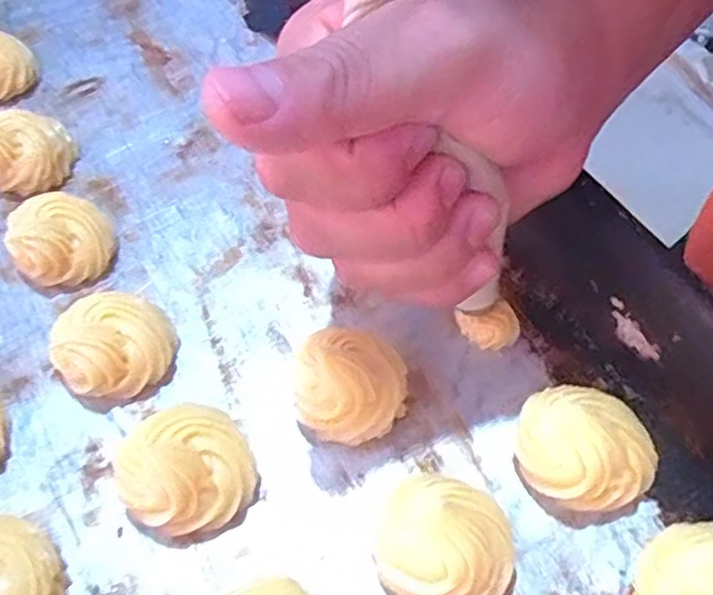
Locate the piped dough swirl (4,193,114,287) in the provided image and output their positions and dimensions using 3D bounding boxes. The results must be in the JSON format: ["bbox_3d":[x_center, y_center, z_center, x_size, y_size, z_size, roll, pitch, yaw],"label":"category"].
[{"bbox_3d":[-0.114,-0.024,0.266,0.034,0.022,0.034,-14,57,-6],"label":"piped dough swirl"}]

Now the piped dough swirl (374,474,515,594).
[{"bbox_3d":[0.025,0.069,0.195,0.038,0.023,0.037,-2,57,2],"label":"piped dough swirl"}]

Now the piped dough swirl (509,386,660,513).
[{"bbox_3d":[0.068,0.047,0.210,0.036,0.019,0.039,-2,57,2],"label":"piped dough swirl"}]

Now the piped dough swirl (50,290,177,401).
[{"bbox_3d":[-0.084,0.016,0.239,0.038,0.022,0.034,-21,58,-10],"label":"piped dough swirl"}]

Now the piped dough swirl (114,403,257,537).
[{"bbox_3d":[-0.052,0.054,0.213,0.037,0.020,0.037,-2,57,2],"label":"piped dough swirl"}]

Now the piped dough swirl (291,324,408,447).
[{"bbox_3d":[-0.002,0.030,0.220,0.034,0.027,0.040,8,58,8],"label":"piped dough swirl"}]

